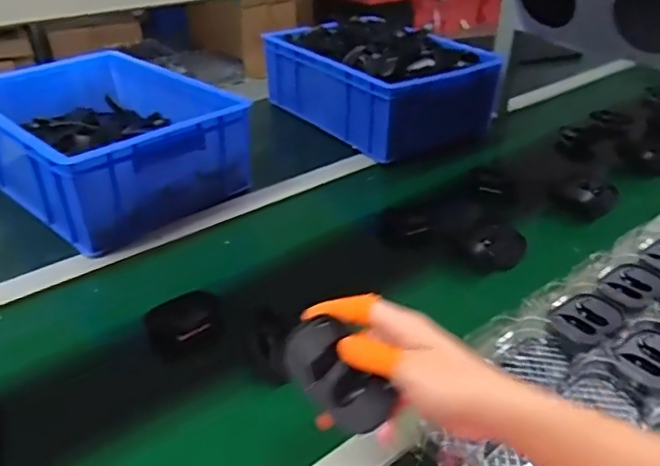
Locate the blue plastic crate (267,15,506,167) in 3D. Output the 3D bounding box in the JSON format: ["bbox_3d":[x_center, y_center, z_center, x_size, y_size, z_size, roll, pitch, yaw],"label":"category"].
[{"bbox_3d":[0.102,-0.314,1.195,0.313,0.152,0.394,-26,42,-35],"label":"blue plastic crate"}]

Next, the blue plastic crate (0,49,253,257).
[{"bbox_3d":[-0.361,-0.142,0.940,0.394,0.165,0.305,27,41,33],"label":"blue plastic crate"}]

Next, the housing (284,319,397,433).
[{"bbox_3d":[0.005,0.104,0.431,0.046,0.023,0.086,-40,80,-12],"label":"housing"}]

